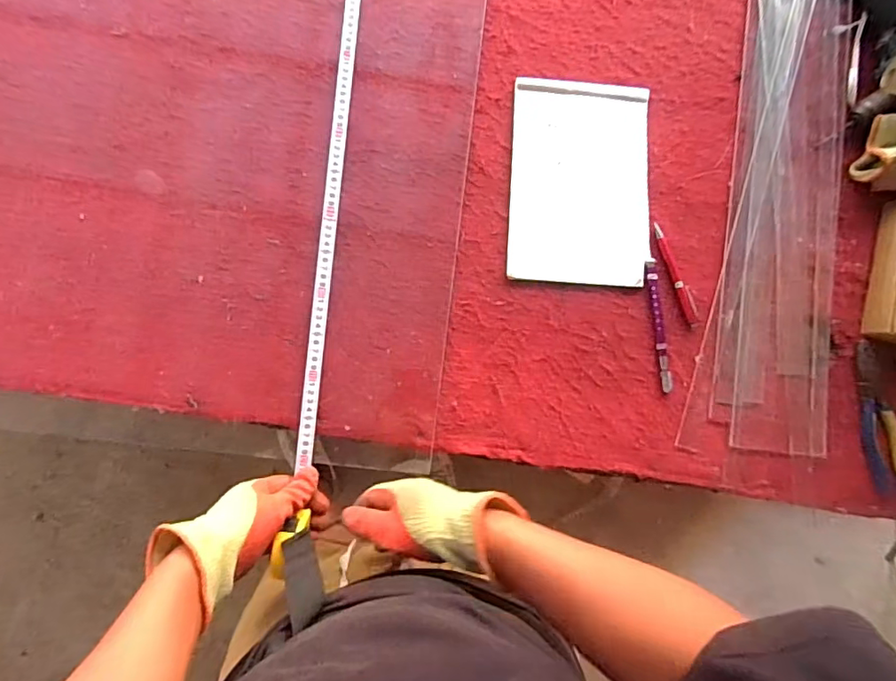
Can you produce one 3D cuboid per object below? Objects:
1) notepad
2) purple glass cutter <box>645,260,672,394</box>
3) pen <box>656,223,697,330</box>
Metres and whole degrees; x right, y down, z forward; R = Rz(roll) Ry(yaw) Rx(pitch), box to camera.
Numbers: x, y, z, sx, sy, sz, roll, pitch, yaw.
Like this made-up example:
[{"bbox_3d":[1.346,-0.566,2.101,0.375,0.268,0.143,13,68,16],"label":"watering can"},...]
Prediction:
[{"bbox_3d":[0.169,-0.200,0.665,0.178,0.008,0.257,3,85,-5],"label":"notepad"},{"bbox_3d":[0.268,-0.019,0.666,0.018,0.005,0.166,-5,86,-5],"label":"purple glass cutter"},{"bbox_3d":[0.294,-0.084,0.674,0.018,0.011,0.139,-20,87,-6],"label":"pen"}]

